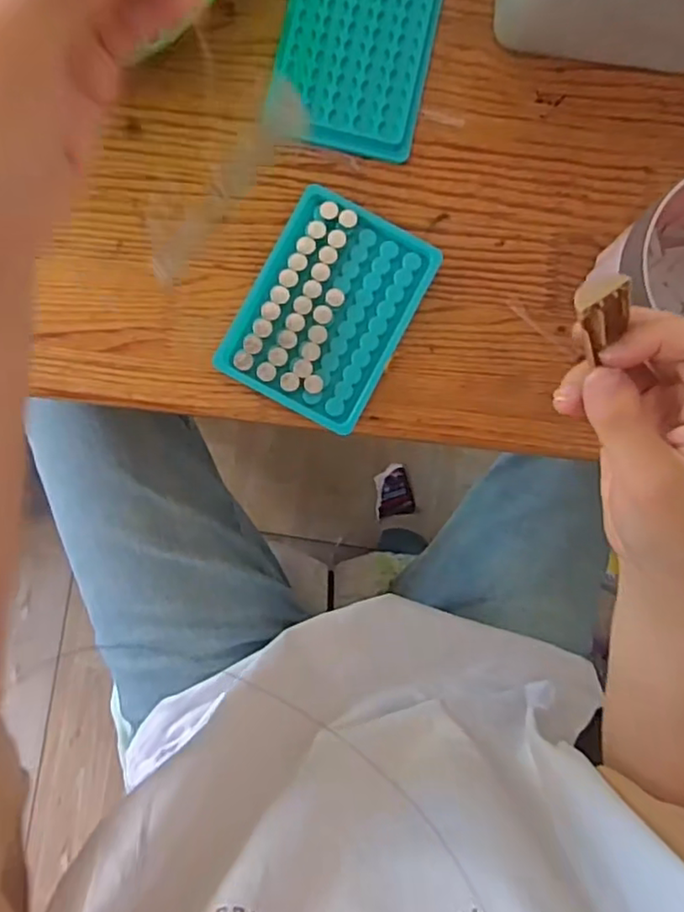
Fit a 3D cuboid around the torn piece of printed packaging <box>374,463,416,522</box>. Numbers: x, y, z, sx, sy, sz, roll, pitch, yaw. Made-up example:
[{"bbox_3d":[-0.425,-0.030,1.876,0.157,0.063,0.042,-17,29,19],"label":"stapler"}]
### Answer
[{"bbox_3d":[0.075,0.052,0.930,0.056,0.006,0.076,-10,88,-2],"label":"torn piece of printed packaging"}]

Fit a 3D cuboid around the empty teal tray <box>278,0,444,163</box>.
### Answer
[{"bbox_3d":[0.011,-0.258,0.402,0.093,0.013,0.128,11,87,-2],"label":"empty teal tray"}]

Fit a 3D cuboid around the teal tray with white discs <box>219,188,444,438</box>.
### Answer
[{"bbox_3d":[-0.008,-0.091,0.395,0.096,0.012,0.131,28,87,-1],"label":"teal tray with white discs"}]

